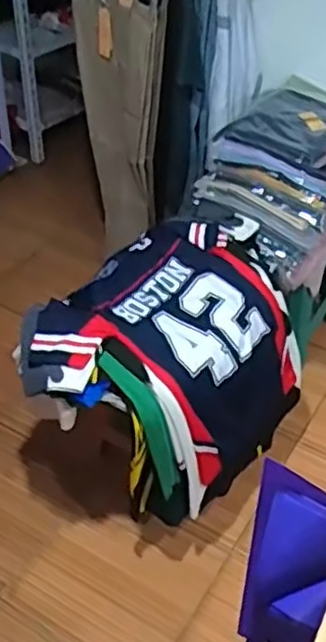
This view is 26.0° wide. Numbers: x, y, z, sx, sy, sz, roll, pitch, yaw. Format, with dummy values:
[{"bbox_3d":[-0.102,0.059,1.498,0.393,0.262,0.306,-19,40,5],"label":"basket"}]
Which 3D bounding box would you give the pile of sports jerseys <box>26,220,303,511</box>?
[{"bbox_3d":[0.009,0.100,1.627,0.451,0.375,0.537,26,47,26],"label":"pile of sports jerseys"}]

